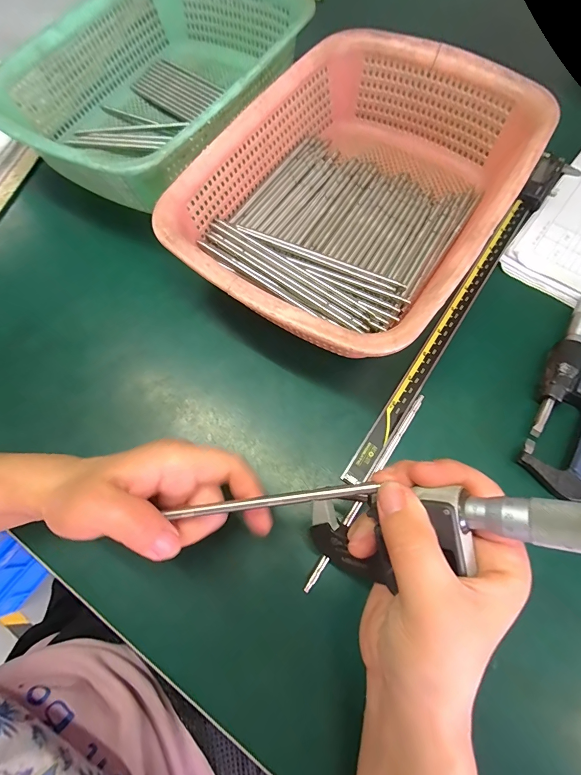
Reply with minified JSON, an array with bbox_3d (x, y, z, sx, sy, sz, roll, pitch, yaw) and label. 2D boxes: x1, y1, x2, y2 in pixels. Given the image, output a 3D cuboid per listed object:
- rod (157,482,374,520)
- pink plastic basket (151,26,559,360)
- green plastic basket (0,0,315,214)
[{"bbox_3d":[-0.013,0.059,0.186,0.111,0.004,0.007,-12,70,13],"label":"rod"},{"bbox_3d":[0.053,-0.160,0.307,0.218,0.076,0.286,33,75,13],"label":"pink plastic basket"},{"bbox_3d":[-0.133,-0.308,0.373,0.221,0.082,0.297,31,74,13],"label":"green plastic basket"}]

